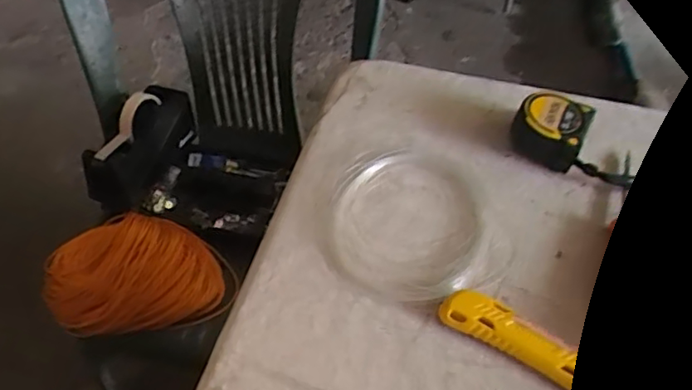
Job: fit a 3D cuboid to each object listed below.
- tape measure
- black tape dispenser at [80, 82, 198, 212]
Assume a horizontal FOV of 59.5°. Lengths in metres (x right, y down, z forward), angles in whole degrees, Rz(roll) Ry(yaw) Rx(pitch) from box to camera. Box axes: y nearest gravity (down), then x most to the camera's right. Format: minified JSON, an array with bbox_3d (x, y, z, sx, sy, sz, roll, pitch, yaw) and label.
[{"bbox_3d":[0.191,-0.063,0.568,0.065,0.041,0.063,22,54,18],"label":"tape measure"},{"bbox_3d":[-0.315,-0.078,0.946,0.068,0.106,0.211,19,54,16],"label":"black tape dispenser"}]

